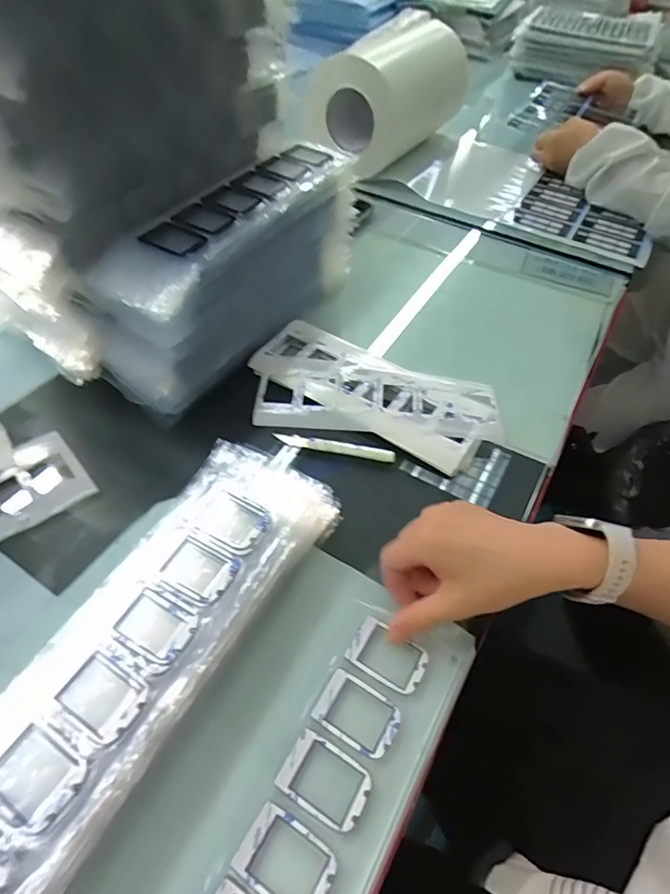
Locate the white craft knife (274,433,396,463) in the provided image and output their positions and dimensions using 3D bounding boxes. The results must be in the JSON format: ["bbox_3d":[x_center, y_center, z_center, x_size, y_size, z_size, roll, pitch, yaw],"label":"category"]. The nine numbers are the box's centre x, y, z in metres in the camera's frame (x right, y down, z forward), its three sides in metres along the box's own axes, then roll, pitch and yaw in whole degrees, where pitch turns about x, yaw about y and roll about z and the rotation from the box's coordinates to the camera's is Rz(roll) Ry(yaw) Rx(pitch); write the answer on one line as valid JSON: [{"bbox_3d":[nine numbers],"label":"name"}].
[{"bbox_3d":[0.000,0.000,0.451,0.109,0.006,0.011,9,52,4],"label":"white craft knife"}]

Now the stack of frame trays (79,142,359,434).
[{"bbox_3d":[-0.100,-0.183,0.504,0.097,0.132,0.322,27,56,17],"label":"stack of frame trays"}]

